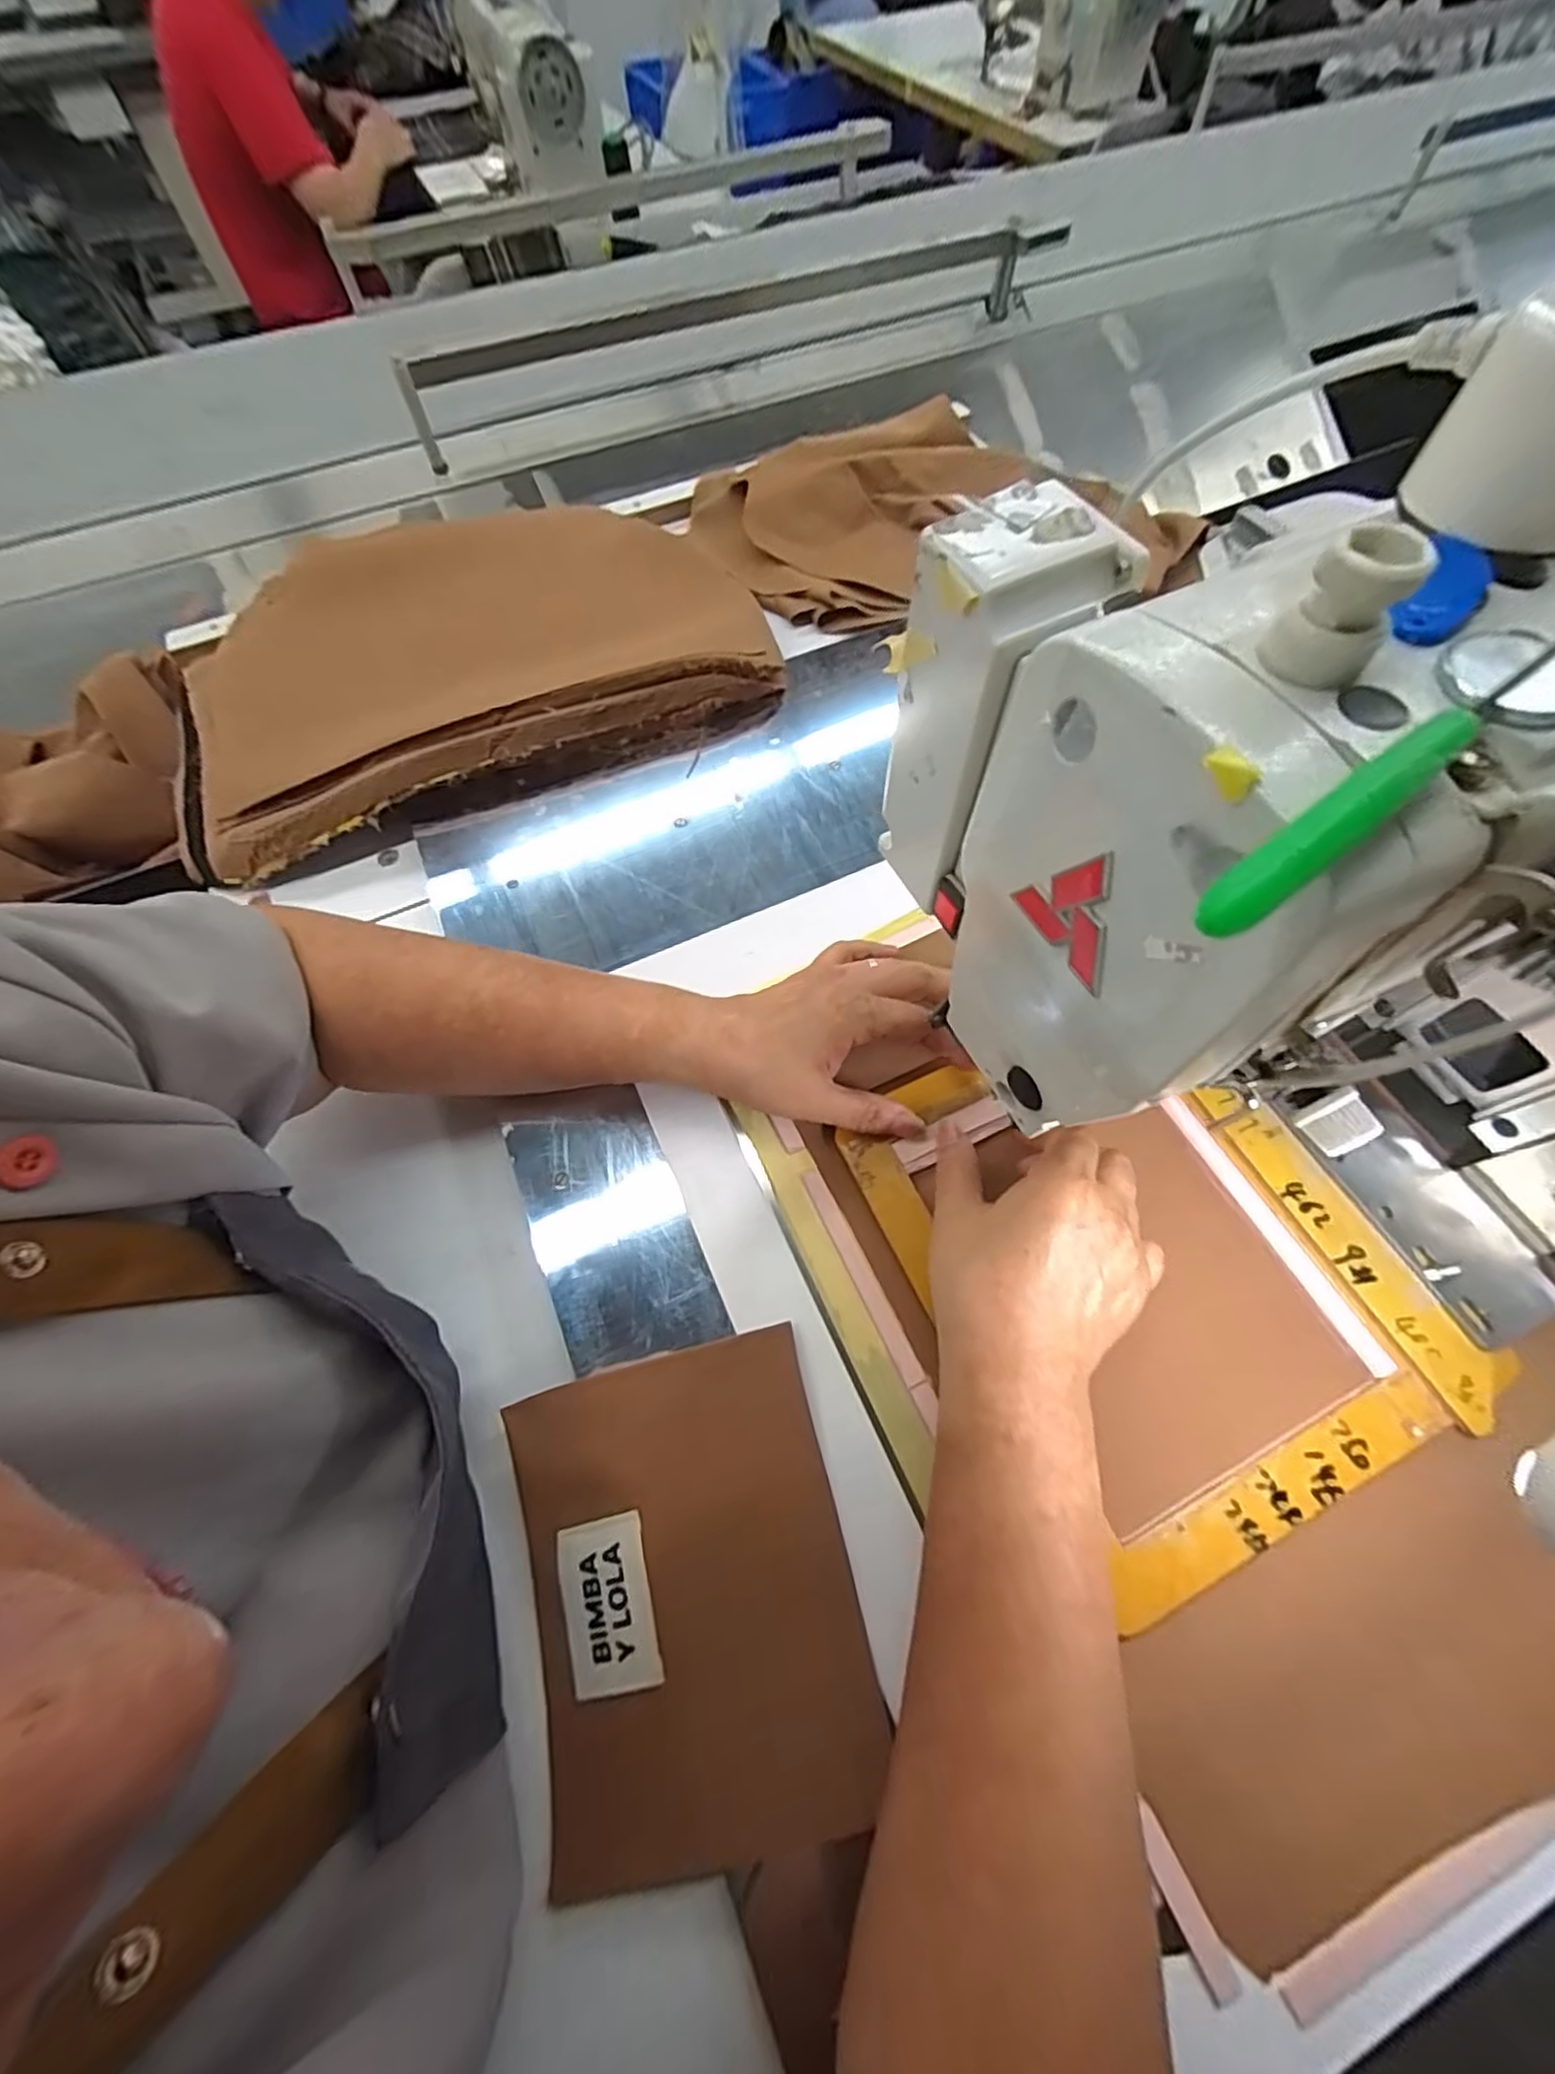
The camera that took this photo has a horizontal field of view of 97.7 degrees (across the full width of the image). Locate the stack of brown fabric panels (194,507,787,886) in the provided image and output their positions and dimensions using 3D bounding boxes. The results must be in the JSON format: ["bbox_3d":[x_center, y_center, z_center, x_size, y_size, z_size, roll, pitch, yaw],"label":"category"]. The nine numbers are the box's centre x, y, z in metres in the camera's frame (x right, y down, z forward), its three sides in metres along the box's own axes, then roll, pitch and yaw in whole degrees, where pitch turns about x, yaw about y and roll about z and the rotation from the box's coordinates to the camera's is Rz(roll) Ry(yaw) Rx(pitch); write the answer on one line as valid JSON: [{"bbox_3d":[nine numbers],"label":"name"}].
[{"bbox_3d":[-0.246,-0.308,0.547,0.437,0.074,0.301,-22,65,-9],"label":"stack of brown fabric panels"}]

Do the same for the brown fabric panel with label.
[{"bbox_3d":[-0.038,0.226,0.281,0.132,0.010,0.169,-16,67,3],"label":"brown fabric panel with label"}]

